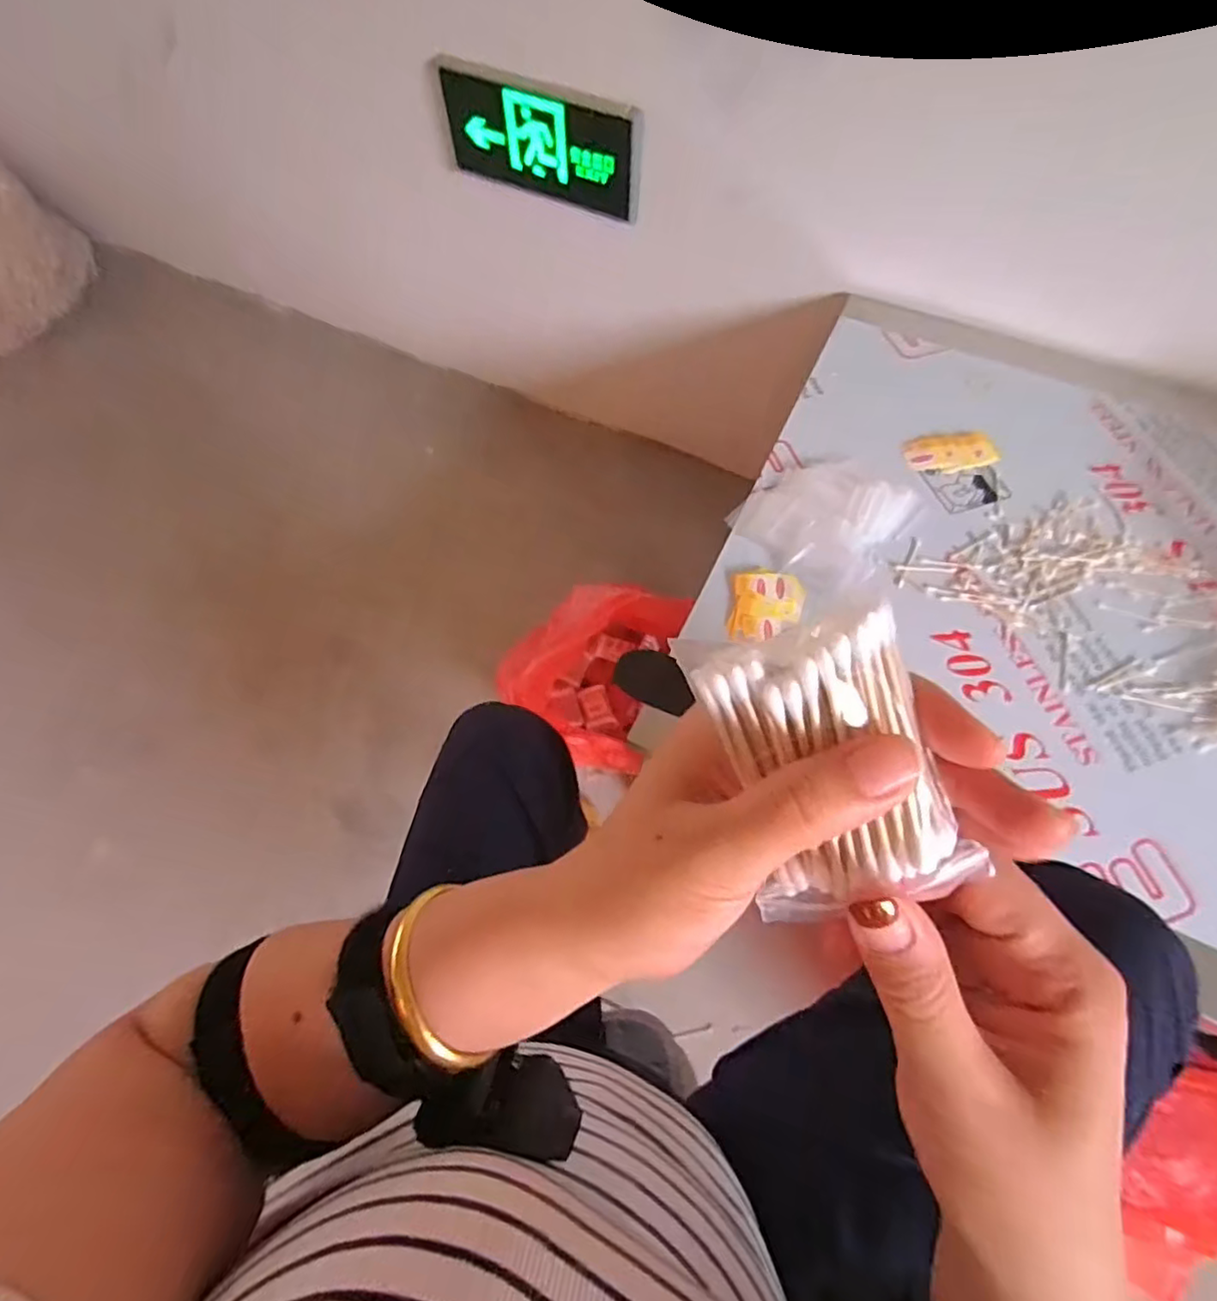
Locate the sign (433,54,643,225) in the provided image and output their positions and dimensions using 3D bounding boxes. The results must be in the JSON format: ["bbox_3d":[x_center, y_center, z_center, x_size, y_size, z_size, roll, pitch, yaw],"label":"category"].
[{"bbox_3d":[-0.113,-0.807,0.981,0.358,0.161,0.037,27,68,13],"label":"sign"}]

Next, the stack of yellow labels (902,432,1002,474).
[{"bbox_3d":[0.447,-0.261,0.800,0.111,0.010,0.059,-10,65,-4],"label":"stack of yellow labels"}]

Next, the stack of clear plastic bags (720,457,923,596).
[{"bbox_3d":[0.273,-0.167,0.757,0.184,0.021,0.190,40,71,17],"label":"stack of clear plastic bags"}]

